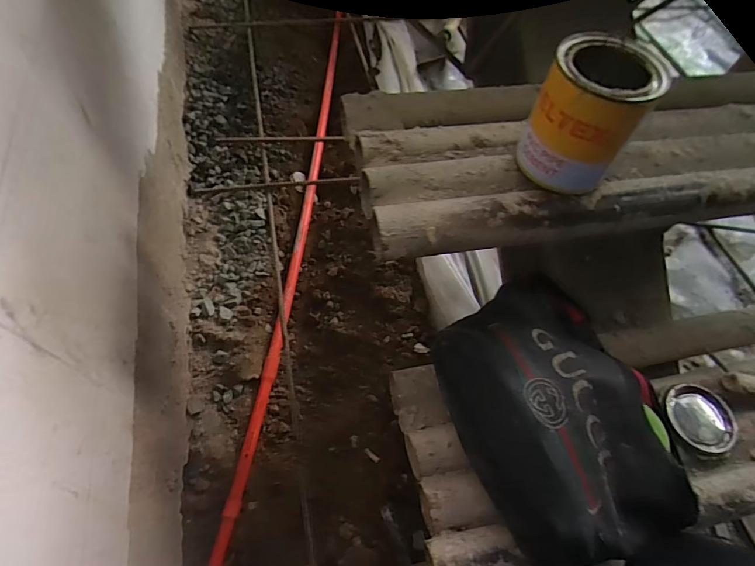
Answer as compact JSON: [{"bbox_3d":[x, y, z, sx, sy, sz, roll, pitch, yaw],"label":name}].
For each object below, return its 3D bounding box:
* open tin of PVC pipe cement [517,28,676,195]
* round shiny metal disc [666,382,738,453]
[{"bbox_3d":[0.173,-0.142,0.360,0.079,0.094,0.085,2,60,-3],"label":"open tin of PVC pipe cement"},{"bbox_3d":[0.331,0.139,0.445,0.057,0.018,0.066,-5,61,-7],"label":"round shiny metal disc"}]

